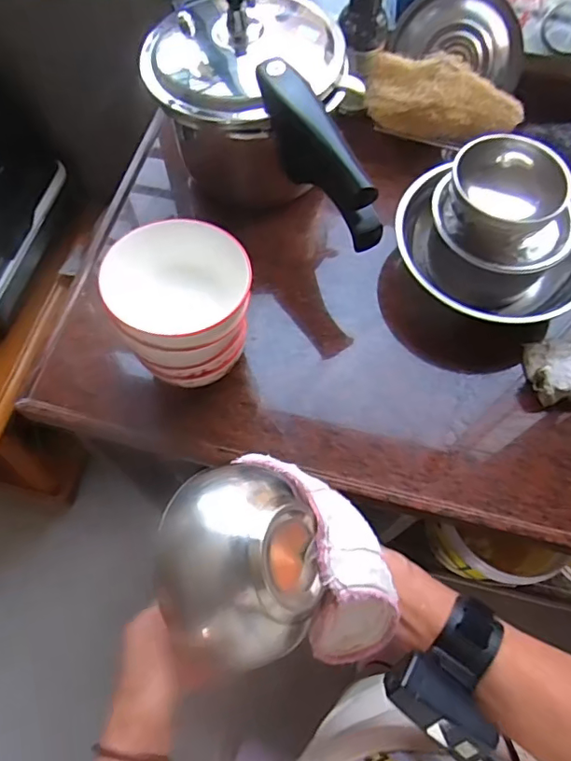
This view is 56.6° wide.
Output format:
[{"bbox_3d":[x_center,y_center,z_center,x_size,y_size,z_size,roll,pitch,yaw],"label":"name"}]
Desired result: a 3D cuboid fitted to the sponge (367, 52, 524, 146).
[{"bbox_3d":[0.201,-0.354,0.672,0.191,0.074,0.061,7,66,3],"label":"sponge"}]

